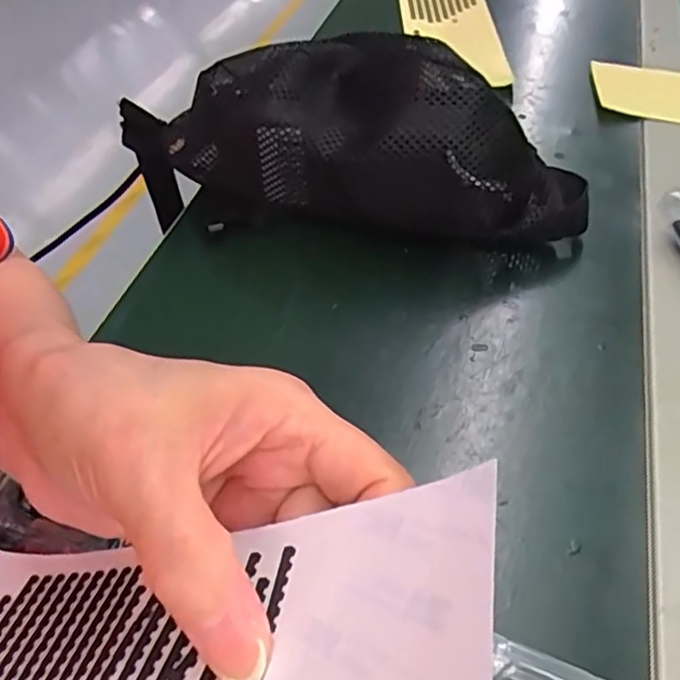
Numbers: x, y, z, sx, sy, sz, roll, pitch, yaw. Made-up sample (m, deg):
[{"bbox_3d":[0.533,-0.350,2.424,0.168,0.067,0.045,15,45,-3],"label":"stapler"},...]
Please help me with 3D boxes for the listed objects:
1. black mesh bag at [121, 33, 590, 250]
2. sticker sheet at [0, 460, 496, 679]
[{"bbox_3d":[0.005,-0.130,0.424,0.308,0.092,0.086,11,49,10],"label":"black mesh bag"},{"bbox_3d":[-0.047,0.074,0.167,0.184,0.011,0.060,-17,38,30],"label":"sticker sheet"}]

